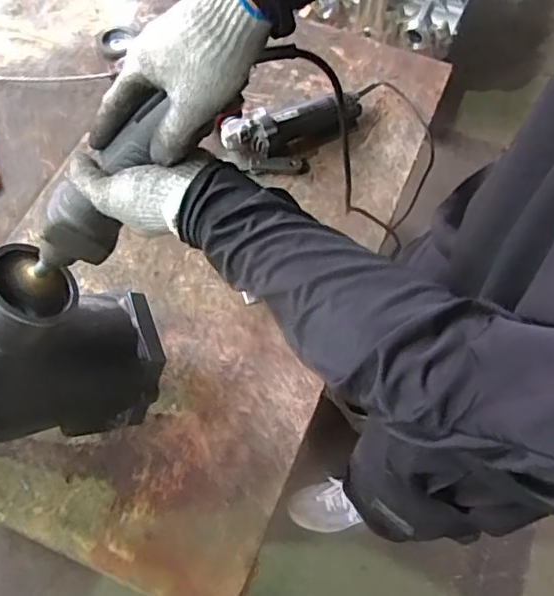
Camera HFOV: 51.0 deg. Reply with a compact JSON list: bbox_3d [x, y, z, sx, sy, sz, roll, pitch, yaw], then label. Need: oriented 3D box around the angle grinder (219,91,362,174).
[{"bbox_3d":[0.049,-0.292,1.060,0.272,0.104,0.097,-21,70,-23],"label":"angle grinder"}]

